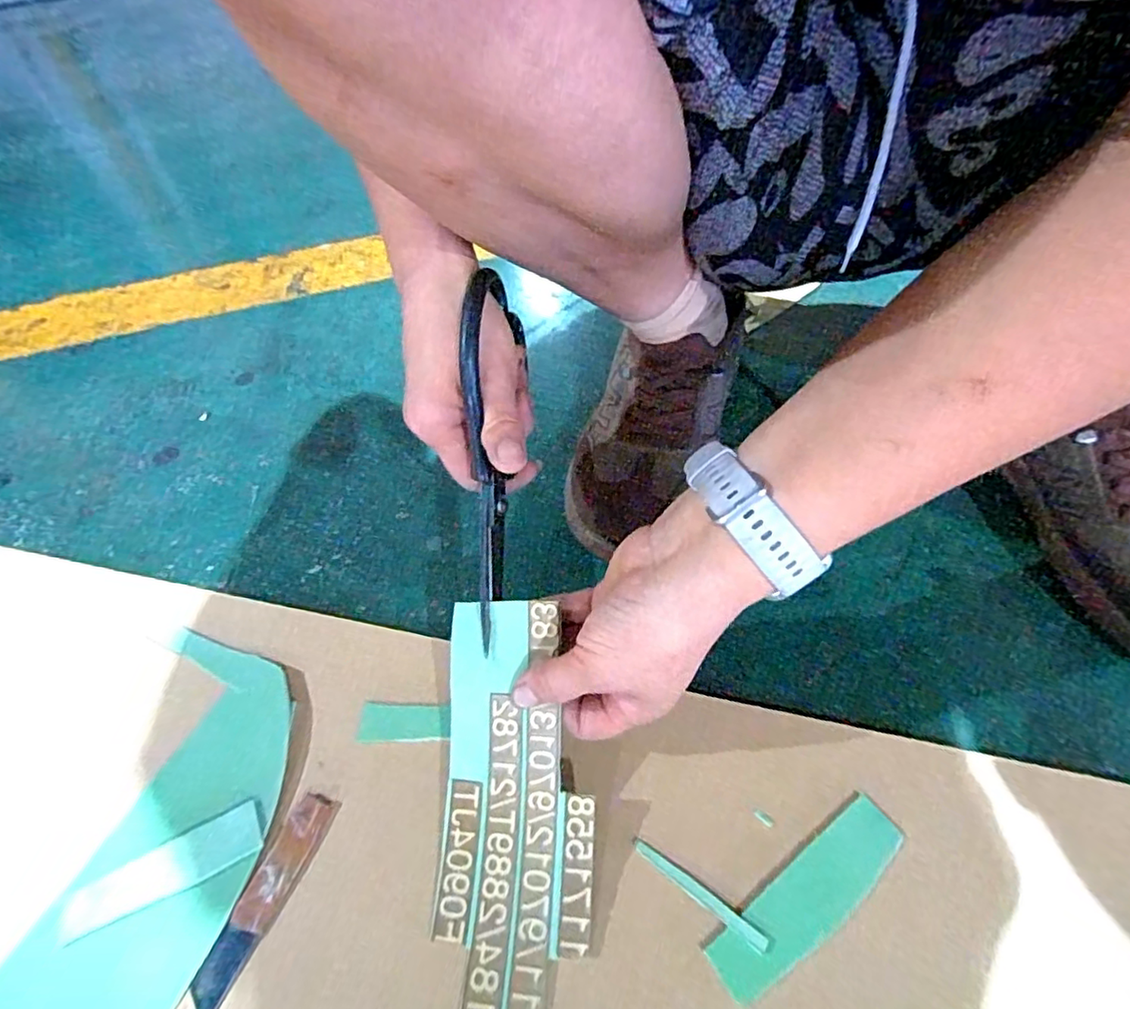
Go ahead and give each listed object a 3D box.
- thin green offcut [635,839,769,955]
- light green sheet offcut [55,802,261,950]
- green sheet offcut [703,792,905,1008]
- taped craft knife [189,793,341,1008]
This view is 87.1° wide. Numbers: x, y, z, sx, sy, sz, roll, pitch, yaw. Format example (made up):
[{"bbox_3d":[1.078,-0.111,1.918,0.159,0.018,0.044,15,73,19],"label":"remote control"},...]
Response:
[{"bbox_3d":[0.062,0.181,0.277,0.067,0.004,0.007,29,58,25],"label":"thin green offcut"},{"bbox_3d":[-0.197,0.179,0.291,0.087,0.004,0.024,-22,59,-17],"label":"light green sheet offcut"},{"bbox_3d":[0.114,0.180,0.274,0.108,0.004,0.029,-30,57,-21],"label":"green sheet offcut"},{"bbox_3d":[-0.144,0.189,0.286,0.022,0.004,0.092,14,53,16],"label":"taped craft knife"}]

